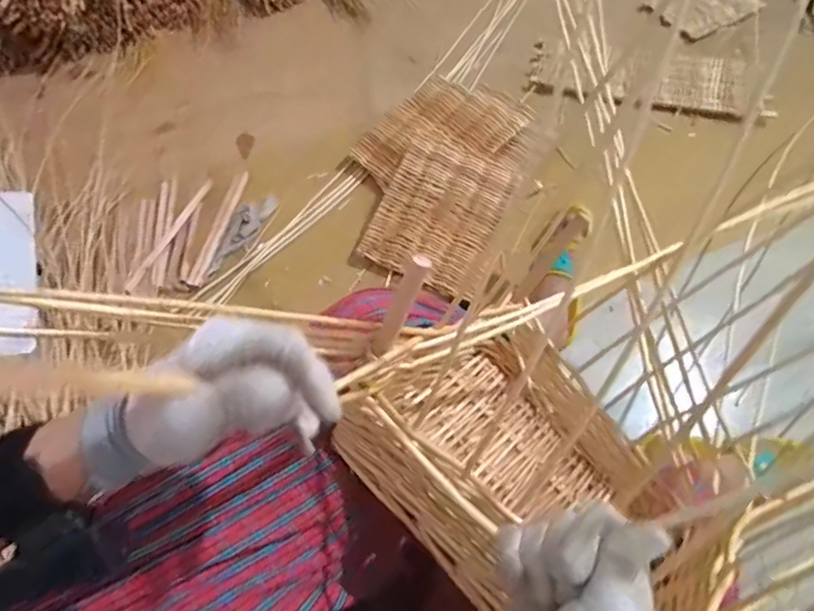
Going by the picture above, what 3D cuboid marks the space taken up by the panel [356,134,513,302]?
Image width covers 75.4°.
[{"bbox_3d":[0.061,-0.183,1.026,0.227,0.027,0.282,23,80,8],"label":"panel"}]

